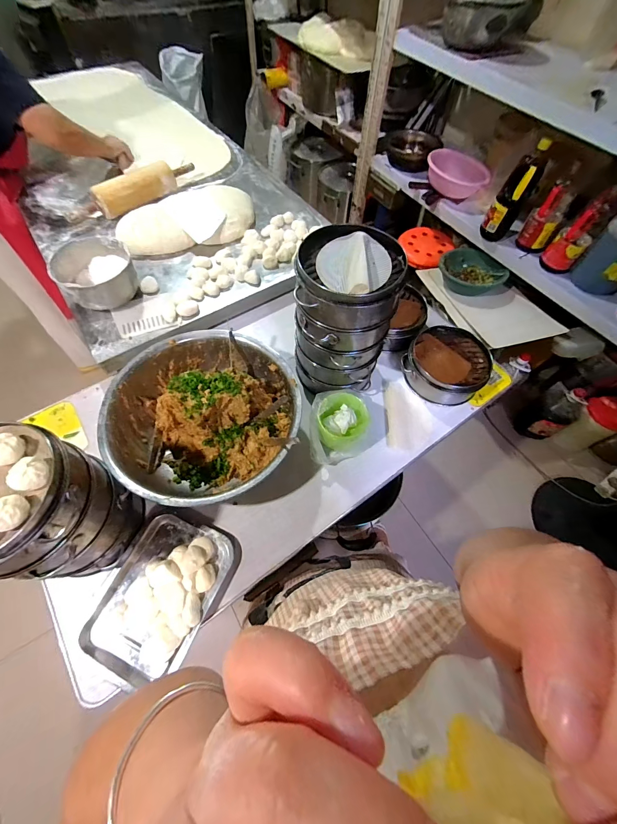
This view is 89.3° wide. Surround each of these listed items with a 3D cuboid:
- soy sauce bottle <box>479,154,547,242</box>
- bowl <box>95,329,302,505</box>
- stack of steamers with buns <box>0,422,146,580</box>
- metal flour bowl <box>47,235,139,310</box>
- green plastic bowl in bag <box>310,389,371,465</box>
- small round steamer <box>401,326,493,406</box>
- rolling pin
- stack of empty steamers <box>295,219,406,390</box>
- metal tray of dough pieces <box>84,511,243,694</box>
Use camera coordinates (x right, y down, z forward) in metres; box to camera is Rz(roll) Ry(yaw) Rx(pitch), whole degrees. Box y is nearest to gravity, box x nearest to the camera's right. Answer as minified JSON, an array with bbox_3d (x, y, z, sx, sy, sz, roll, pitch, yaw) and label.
[{"bbox_3d":[0.775,-0.806,1.216,0.109,0.288,0.134,30,65,13],"label":"soy sauce bottle"},{"bbox_3d":[-0.207,0.011,0.660,0.369,0.114,0.354,1,62,-2],"label":"bowl"},{"bbox_3d":[-0.415,0.154,0.494,0.194,0.255,0.189,10,62,3],"label":"stack of steamers with buns"},{"bbox_3d":[-0.522,-0.342,0.781,0.173,0.092,0.147,-35,69,-18],"label":"metal flour bowl"},{"bbox_3d":[0.070,0.028,0.691,0.133,0.098,0.156,-1,62,-3],"label":"green plastic bowl in bag"},{"bbox_3d":[0.342,-0.119,0.779,0.195,0.073,0.183,1,62,-2],"label":"small round steamer"},{"bbox_3d":[-0.524,-0.680,0.943,0.403,0.087,0.076,-40,71,-20],"label":"rolling pin"},{"bbox_3d":[0.070,-0.188,0.653,0.179,0.295,0.185,3,62,0],"label":"stack of empty steamers"},{"bbox_3d":[-0.263,0.321,0.555,0.194,0.039,0.259,23,64,10],"label":"metal tray of dough pieces"}]

